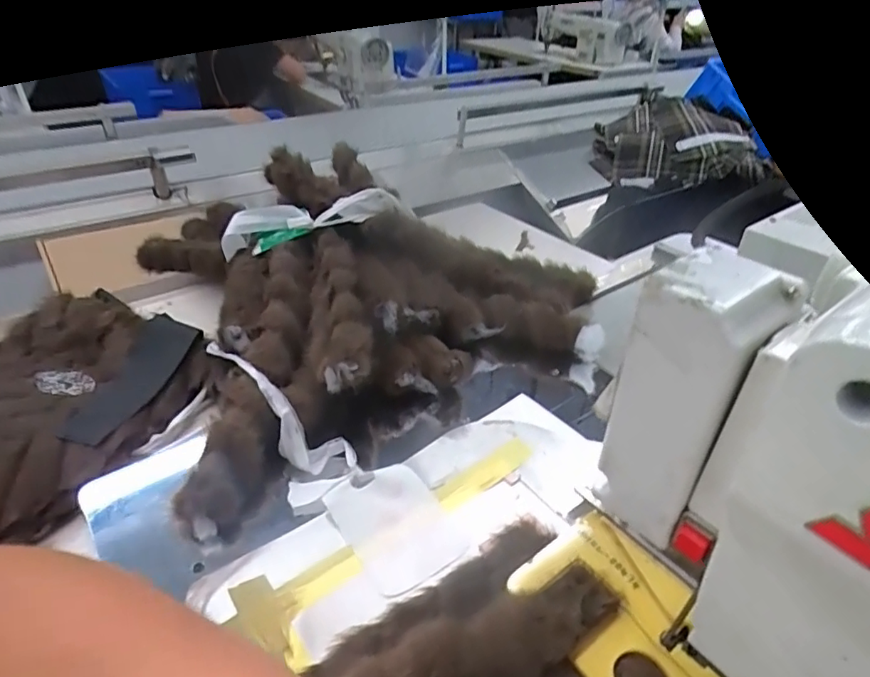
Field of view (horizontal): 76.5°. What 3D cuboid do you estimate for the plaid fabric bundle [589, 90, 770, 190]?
[{"bbox_3d":[0.646,-0.516,1.504,0.412,0.183,0.287,12,37,8],"label":"plaid fabric bundle"}]

